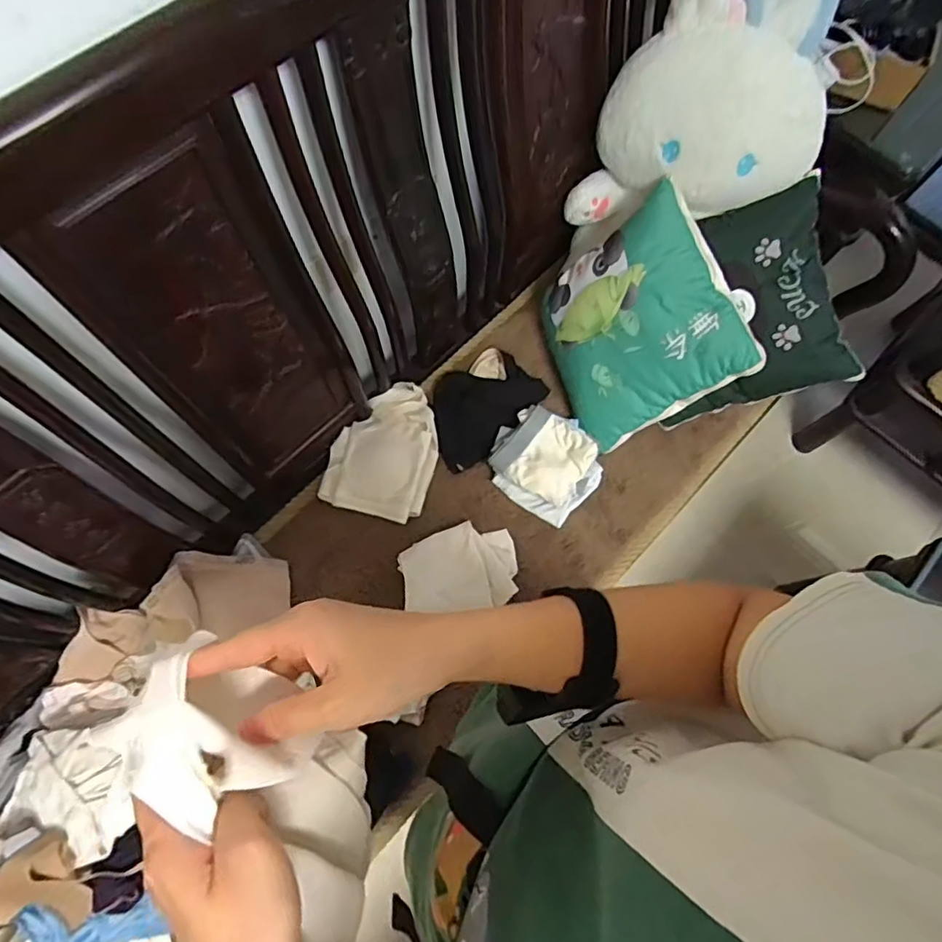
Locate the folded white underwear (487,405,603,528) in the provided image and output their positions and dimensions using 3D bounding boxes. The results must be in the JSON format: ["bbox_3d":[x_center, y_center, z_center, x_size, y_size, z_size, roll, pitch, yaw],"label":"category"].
[{"bbox_3d":[0.135,-0.016,1.024,0.178,0.057,0.175,40,75,10],"label":"folded white underwear"}]

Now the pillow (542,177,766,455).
[{"bbox_3d":[0.272,-0.245,0.989,0.316,0.086,0.325,-31,77,32],"label":"pillow"}]

